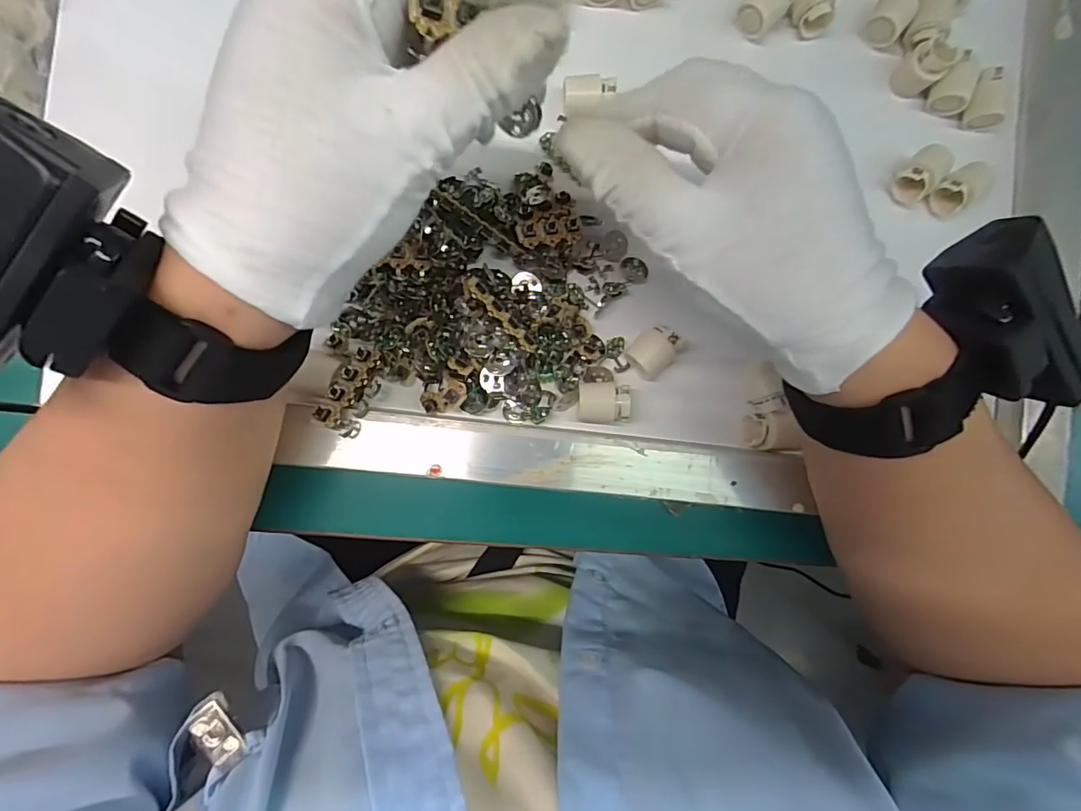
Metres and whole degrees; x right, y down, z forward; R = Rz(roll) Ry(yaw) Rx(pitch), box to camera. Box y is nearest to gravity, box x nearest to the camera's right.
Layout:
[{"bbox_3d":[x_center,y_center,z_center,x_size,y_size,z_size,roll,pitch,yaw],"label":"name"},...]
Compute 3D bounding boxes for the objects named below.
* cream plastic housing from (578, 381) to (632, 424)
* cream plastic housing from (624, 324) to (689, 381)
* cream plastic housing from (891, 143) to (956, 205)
[{"bbox_3d":[0.032,-0.001,0.254,0.025,0.017,0.021,3,88,-8],"label":"cream plastic housing"},{"bbox_3d":[0.059,-0.029,0.258,0.030,0.016,0.021,-42,94,-7],"label":"cream plastic housing"},{"bbox_3d":[0.214,-0.130,0.274,0.019,0.017,0.030,43,83,-4],"label":"cream plastic housing"}]

